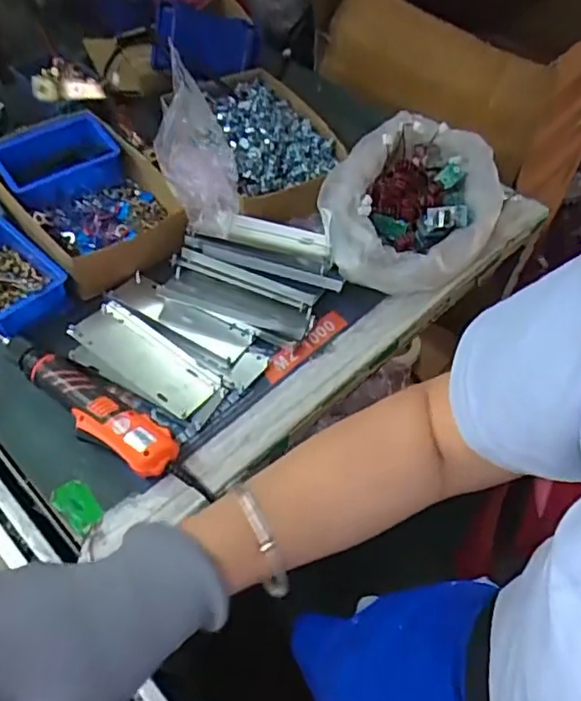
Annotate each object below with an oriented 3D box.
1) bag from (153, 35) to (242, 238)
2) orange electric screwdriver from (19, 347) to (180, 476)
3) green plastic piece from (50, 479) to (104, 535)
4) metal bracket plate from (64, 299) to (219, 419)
[{"bbox_3d":[-0.116,-0.247,0.748,0.088,0.045,0.206,-14,97,-13],"label":"bag"},{"bbox_3d":[-0.202,0.055,0.640,0.212,0.039,0.070,32,59,19],"label":"orange electric screwdriver"},{"bbox_3d":[-0.208,0.150,0.597,0.061,0.012,0.034,35,60,20],"label":"green plastic piece"},{"bbox_3d":[-0.167,0.007,0.692,0.178,0.020,0.068,31,59,18],"label":"metal bracket plate"}]

